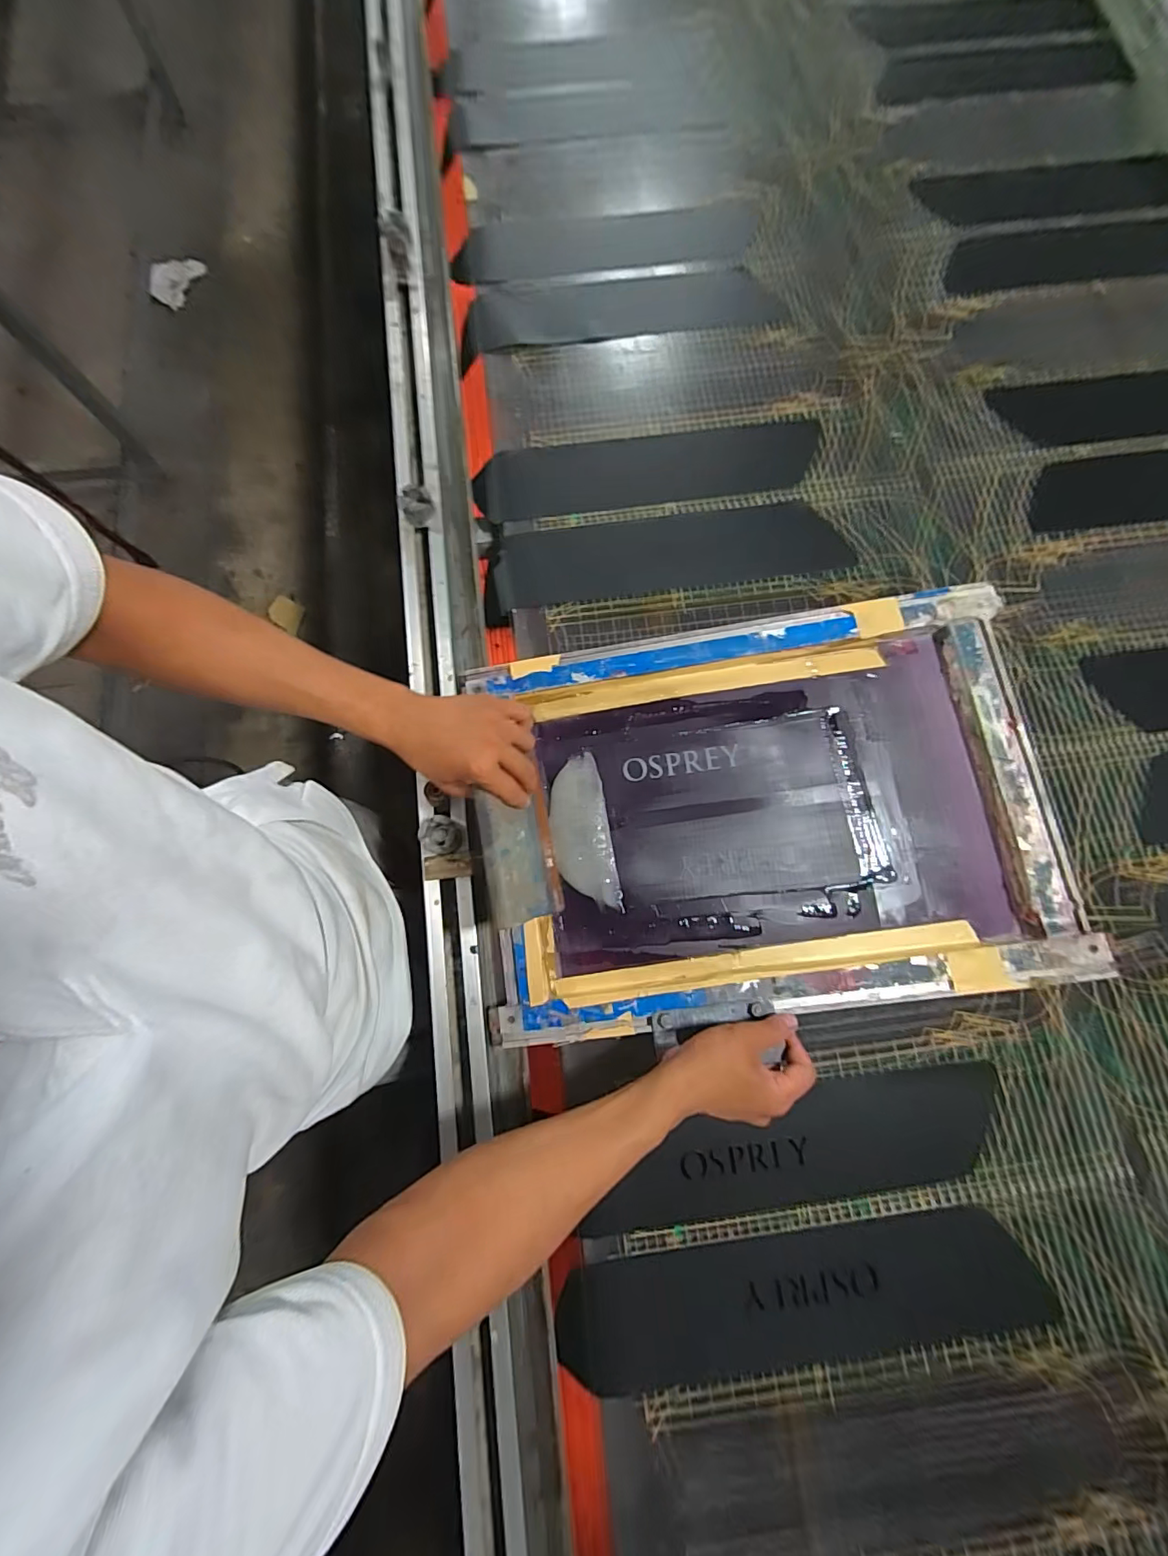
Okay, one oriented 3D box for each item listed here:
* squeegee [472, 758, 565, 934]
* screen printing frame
[{"bbox_3d":[-0.057,0.074,0.491,0.017,0.134,0.118,-14,79,15],"label":"squeegee"},{"bbox_3d":[0.173,0.031,0.534,0.537,0.029,0.392,-8,78,4],"label":"screen printing frame"}]

